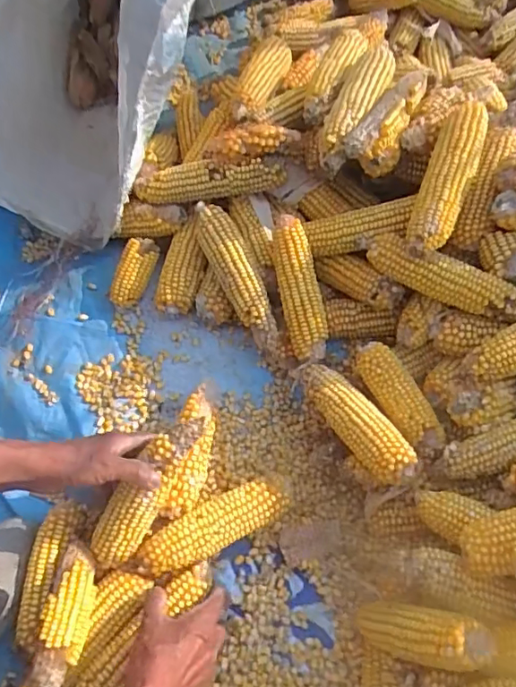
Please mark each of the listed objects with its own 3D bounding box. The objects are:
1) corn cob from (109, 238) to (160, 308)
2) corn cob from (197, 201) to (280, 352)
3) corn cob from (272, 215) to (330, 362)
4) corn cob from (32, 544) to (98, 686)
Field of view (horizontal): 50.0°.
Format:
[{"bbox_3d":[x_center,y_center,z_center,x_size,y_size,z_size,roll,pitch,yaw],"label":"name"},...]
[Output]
[{"bbox_3d":[-0.148,-0.087,0.660,0.035,0.029,0.087,21,82,8],"label":"corn cob"},{"bbox_3d":[-0.021,-0.082,0.617,0.047,0.042,0.176,-25,69,-12],"label":"corn cob"},{"bbox_3d":[0.047,-0.059,0.603,0.045,0.036,0.152,-12,95,-7],"label":"corn cob"},{"bbox_3d":[-0.172,0.246,0.503,0.037,0.027,0.119,2,45,-1],"label":"corn cob"}]

